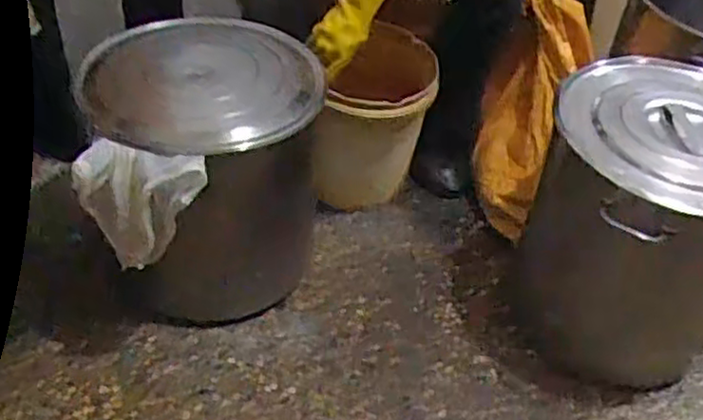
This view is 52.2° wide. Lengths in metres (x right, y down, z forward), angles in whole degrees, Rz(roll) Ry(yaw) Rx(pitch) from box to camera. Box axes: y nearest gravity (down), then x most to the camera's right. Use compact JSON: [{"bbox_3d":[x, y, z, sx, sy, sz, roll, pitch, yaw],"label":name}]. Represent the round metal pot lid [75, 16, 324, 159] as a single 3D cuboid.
[{"bbox_3d":[-0.245,-0.225,1.286,0.324,0.066,0.421,35,46,4],"label":"round metal pot lid"}]

